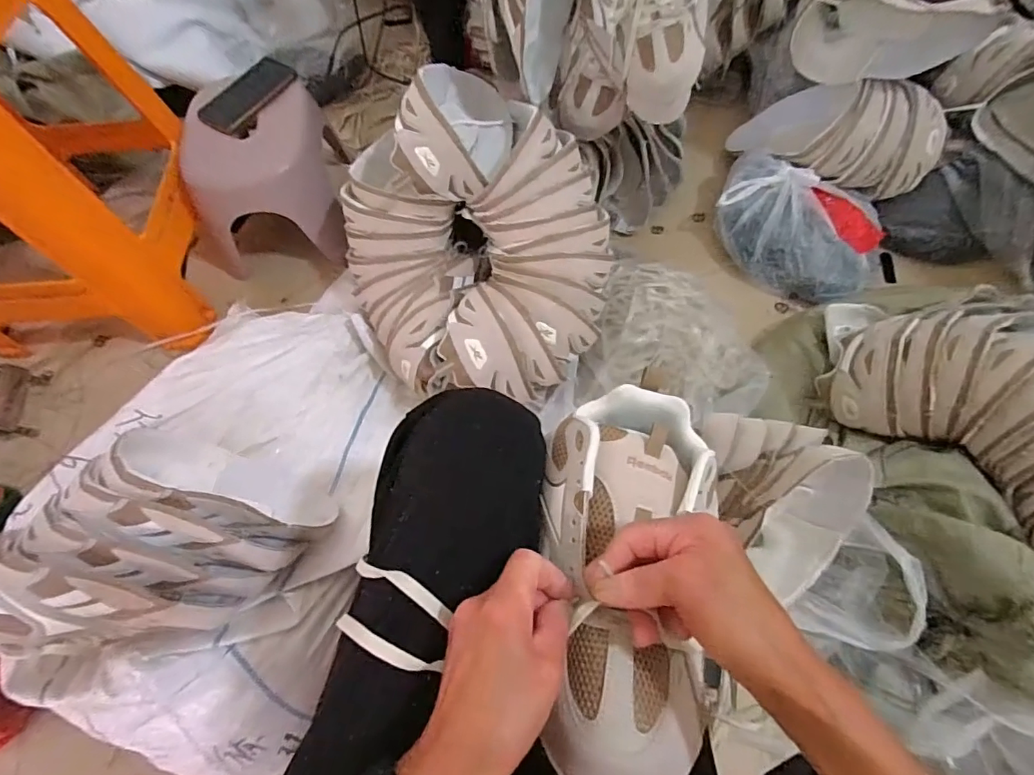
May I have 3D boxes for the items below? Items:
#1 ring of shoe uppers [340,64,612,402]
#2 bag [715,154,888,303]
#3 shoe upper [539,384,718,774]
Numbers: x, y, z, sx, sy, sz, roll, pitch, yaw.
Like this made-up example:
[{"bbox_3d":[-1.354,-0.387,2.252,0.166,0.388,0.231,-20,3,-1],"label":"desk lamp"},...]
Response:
[{"bbox_3d":[-0.062,-0.188,0.671,0.372,0.185,0.380,-1,65,3],"label":"ring of shoe uppers"},{"bbox_3d":[0.453,-0.262,0.833,0.277,0.084,0.178,36,72,18],"label":"bag"},{"bbox_3d":[0.072,0.109,0.324,0.111,0.060,0.250,5,63,6],"label":"shoe upper"}]

